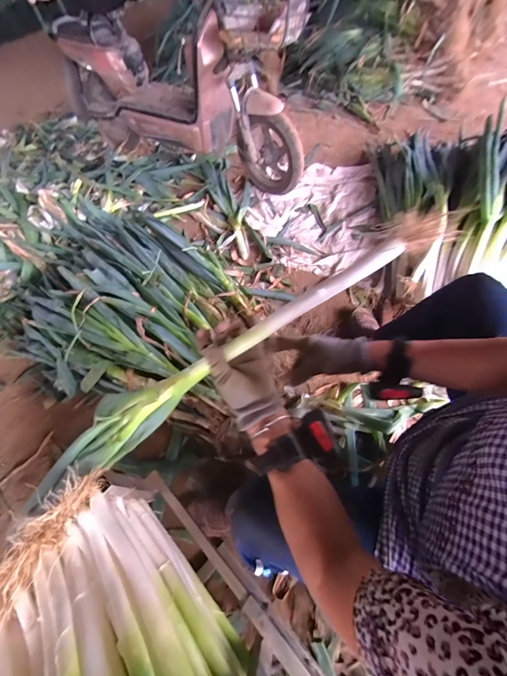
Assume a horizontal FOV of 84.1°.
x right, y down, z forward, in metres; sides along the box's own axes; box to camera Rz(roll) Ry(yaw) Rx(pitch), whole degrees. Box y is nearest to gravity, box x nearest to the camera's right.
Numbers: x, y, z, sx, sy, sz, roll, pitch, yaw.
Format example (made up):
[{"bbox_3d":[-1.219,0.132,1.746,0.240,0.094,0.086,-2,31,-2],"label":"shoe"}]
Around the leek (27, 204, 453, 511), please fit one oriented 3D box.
[{"bbox_3d":[-0.071,0.048,0.415,0.720,0.046,0.086,-34,56,16],"label":"leek"}]

